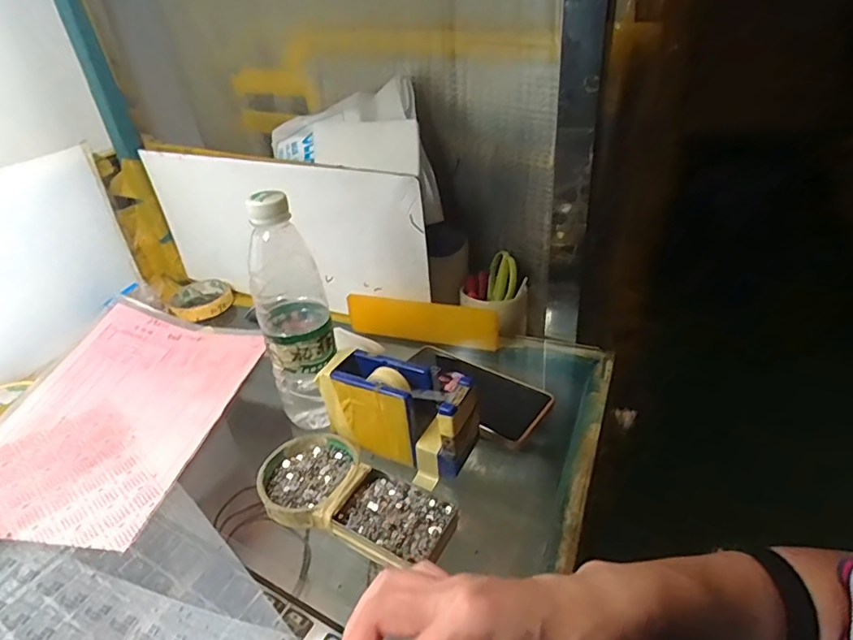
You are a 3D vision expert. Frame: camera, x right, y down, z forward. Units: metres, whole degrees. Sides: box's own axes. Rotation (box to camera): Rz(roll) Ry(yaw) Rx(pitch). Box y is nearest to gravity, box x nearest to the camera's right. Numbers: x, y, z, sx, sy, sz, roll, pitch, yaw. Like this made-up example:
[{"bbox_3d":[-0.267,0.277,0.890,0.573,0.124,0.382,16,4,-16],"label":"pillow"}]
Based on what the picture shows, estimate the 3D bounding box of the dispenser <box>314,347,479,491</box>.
[{"bbox_3d":[-0.023,0.082,0.448,0.137,0.083,0.053,13,37,28],"label":"dispenser"}]

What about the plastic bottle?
[{"bbox_3d":[-0.118,-0.002,0.464,0.061,0.223,0.073,-13,33,-10],"label":"plastic bottle"}]

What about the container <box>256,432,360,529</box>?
[{"bbox_3d":[-0.106,0.132,0.440,0.070,0.019,0.085,4,34,17],"label":"container"}]

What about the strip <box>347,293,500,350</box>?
[{"bbox_3d":[-0.005,0.000,0.612,0.184,0.049,0.012,7,23,18],"label":"strip"}]

